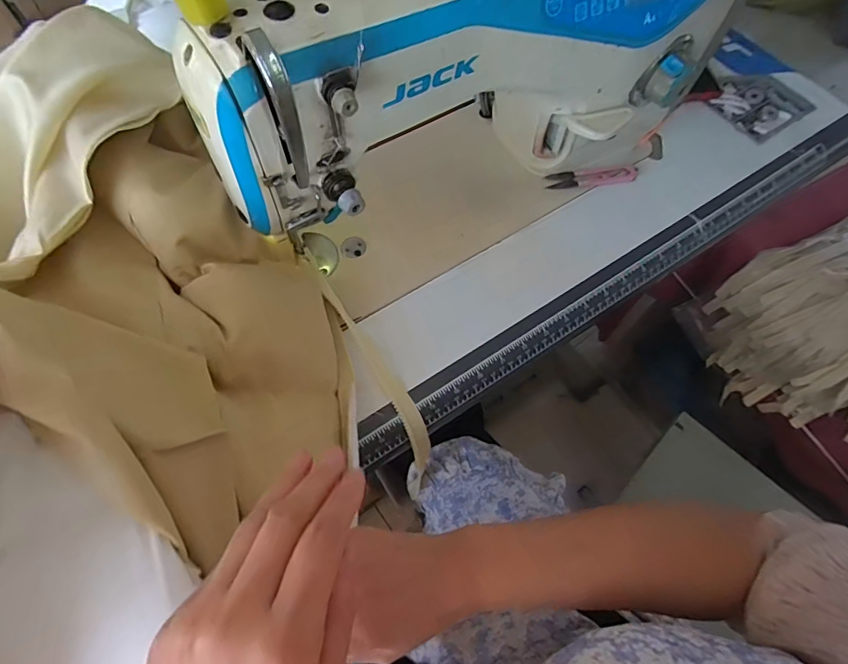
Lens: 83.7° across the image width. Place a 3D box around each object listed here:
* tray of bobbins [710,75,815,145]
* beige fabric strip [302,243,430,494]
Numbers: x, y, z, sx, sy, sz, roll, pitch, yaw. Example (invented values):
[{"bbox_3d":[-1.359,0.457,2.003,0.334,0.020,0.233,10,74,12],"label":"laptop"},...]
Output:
[{"bbox_3d":[0.423,-0.291,0.599,0.108,0.012,0.102,-29,69,-16],"label":"tray of bobbins"},{"bbox_3d":[-0.050,0.025,0.441,0.031,0.066,0.242,-24,68,-14],"label":"beige fabric strip"}]

